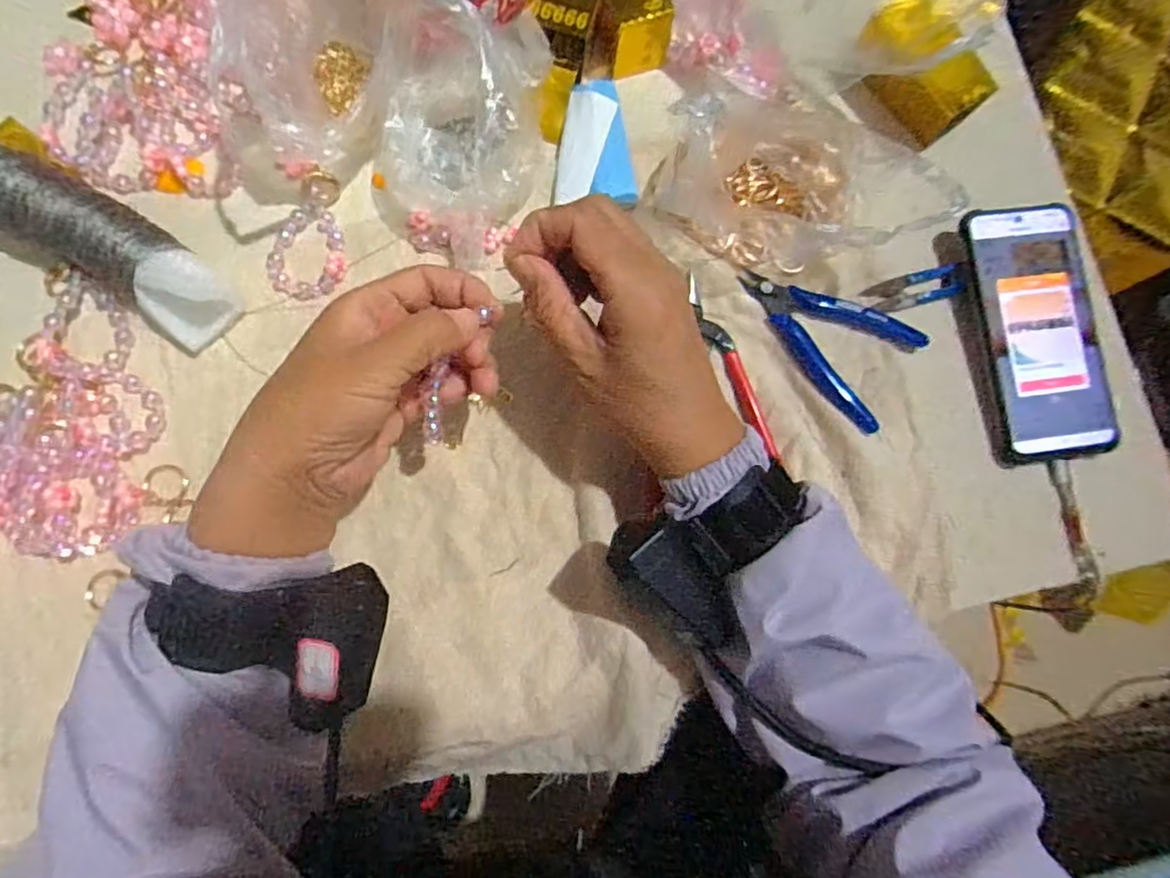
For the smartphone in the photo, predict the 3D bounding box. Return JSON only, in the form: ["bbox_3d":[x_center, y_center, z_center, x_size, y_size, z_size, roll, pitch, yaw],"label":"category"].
[{"bbox_3d":[0.287,-0.068,0.386,0.075,0.015,0.159,-5,80,-5],"label":"smartphone"}]

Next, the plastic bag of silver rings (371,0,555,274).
[{"bbox_3d":[-0.073,-0.179,0.356,0.101,0.071,0.139,20,79,0],"label":"plastic bag of silver rings"}]

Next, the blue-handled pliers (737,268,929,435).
[{"bbox_3d":[0.148,-0.069,0.377,0.115,0.016,0.079,38,79,3],"label":"blue-handled pliers"}]

